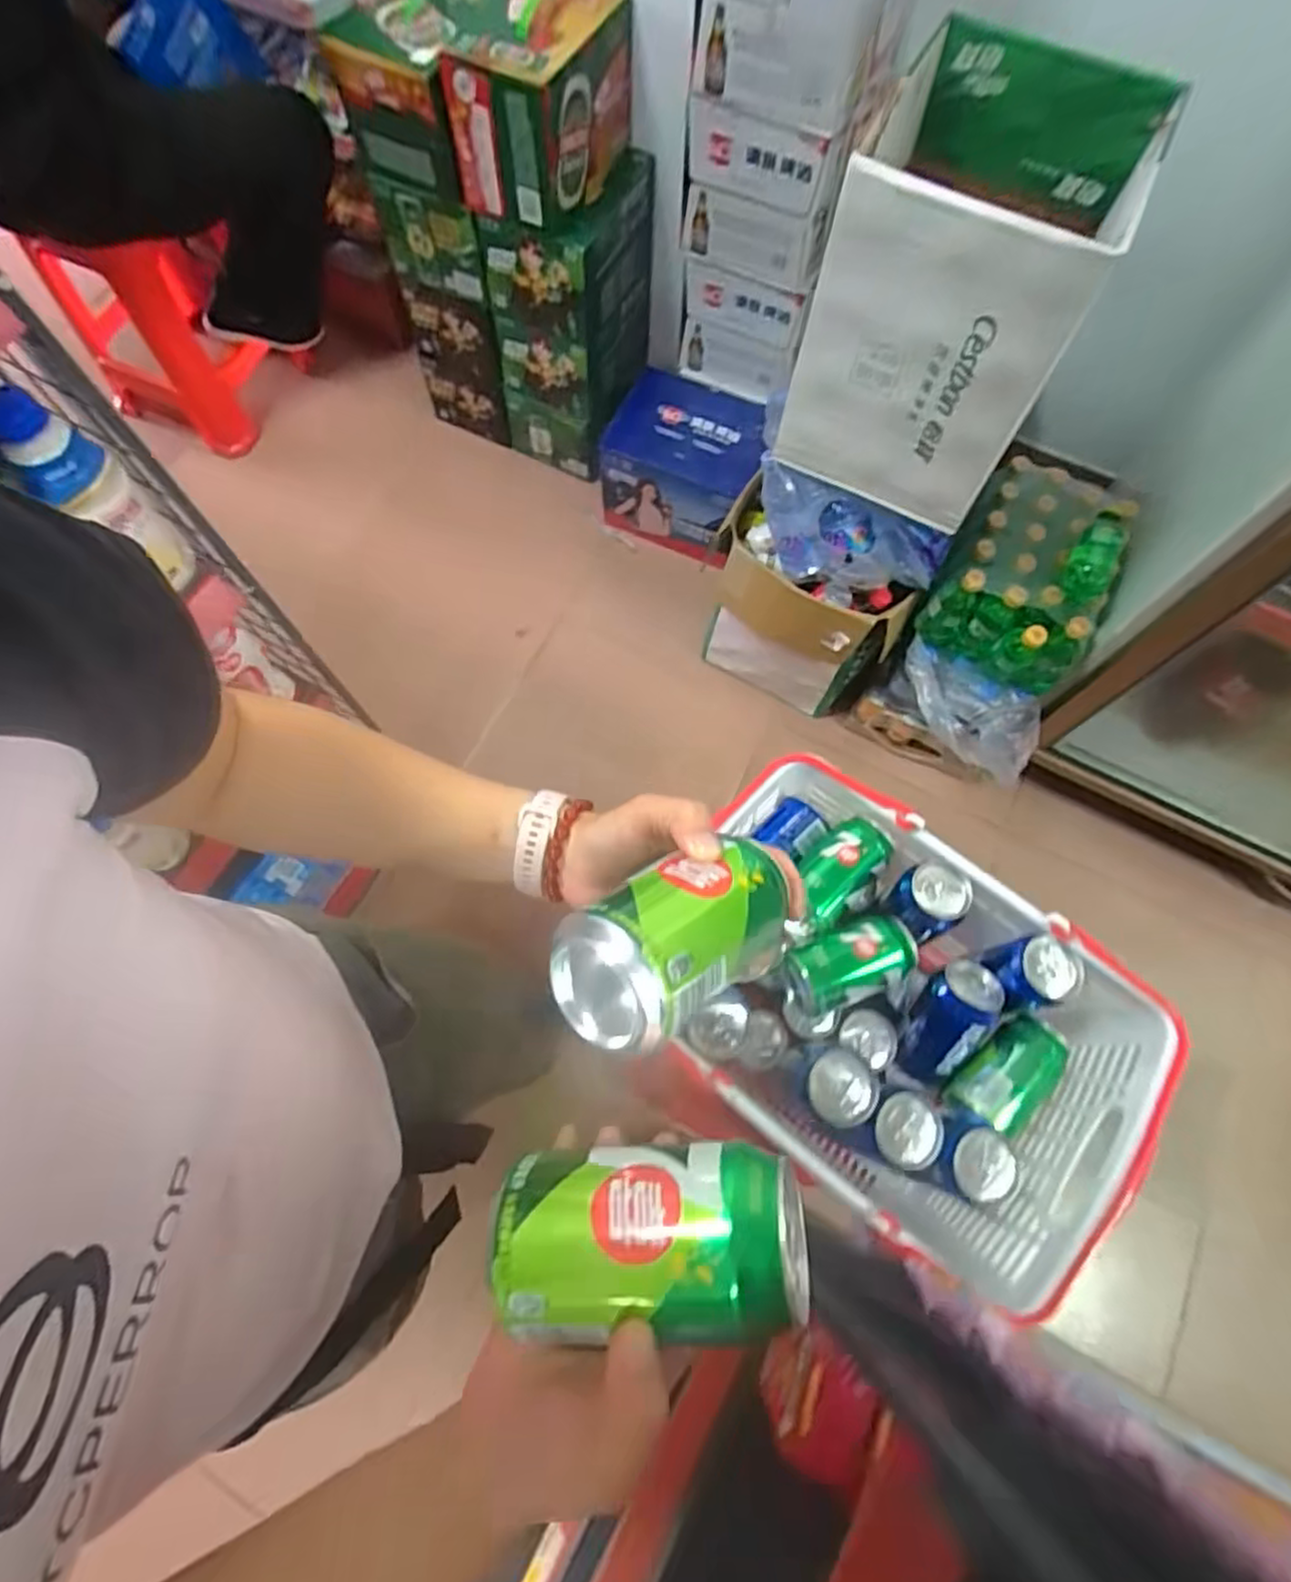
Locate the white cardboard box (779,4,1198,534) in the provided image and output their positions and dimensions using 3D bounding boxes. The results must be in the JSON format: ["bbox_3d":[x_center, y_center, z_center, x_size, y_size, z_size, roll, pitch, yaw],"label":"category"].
[{"bbox_3d":[0.382,-0.619,0.885,0.267,0.340,0.351,26,72,8],"label":"white cardboard box"}]

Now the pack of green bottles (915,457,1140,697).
[{"bbox_3d":[0.627,-0.357,1.165,0.242,0.204,0.302,29,73,9],"label":"pack of green bottles"}]

